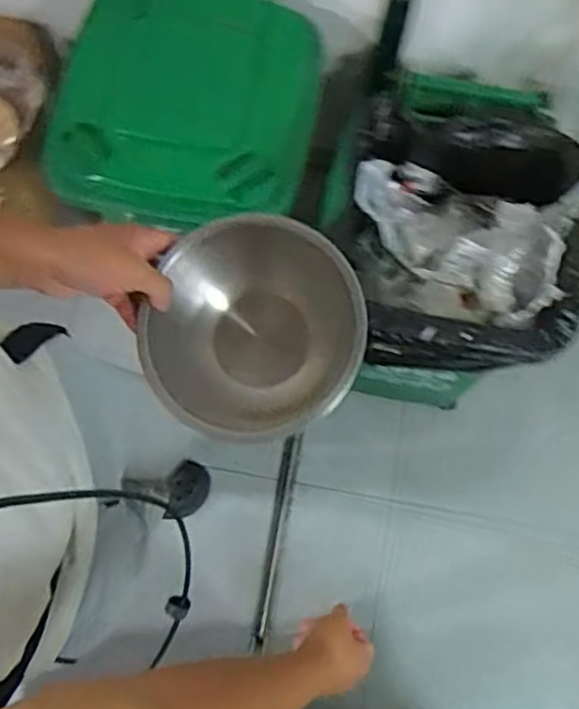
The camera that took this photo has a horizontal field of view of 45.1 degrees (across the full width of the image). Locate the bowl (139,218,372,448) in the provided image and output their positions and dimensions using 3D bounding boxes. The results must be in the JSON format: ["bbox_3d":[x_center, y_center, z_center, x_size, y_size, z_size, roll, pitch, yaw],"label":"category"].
[{"bbox_3d":[-0.030,-0.015,0.624,0.178,0.115,0.185,0,76,-1],"label":"bowl"}]

